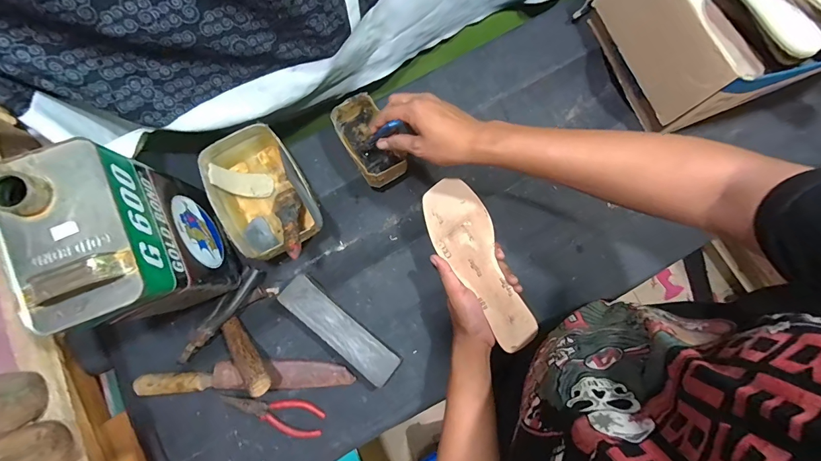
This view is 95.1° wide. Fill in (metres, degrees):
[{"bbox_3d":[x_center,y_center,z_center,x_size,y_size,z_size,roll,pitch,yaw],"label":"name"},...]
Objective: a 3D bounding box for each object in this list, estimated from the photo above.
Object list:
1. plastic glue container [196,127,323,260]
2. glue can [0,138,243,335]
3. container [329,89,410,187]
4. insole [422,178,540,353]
[{"bbox_3d":[-0.216,-0.053,0.559,0.127,0.069,0.186,-31,81,-5],"label":"plastic glue container"},{"bbox_3d":[-0.320,0.021,0.460,0.107,0.257,0.170,-21,80,-4],"label":"glue can"},{"bbox_3d":[-0.059,-0.130,0.578,0.076,0.084,0.139,-32,81,-6],"label":"container"},{"bbox_3d":[0.093,0.043,0.514,0.082,0.011,0.243,-27,81,-5],"label":"insole"}]

